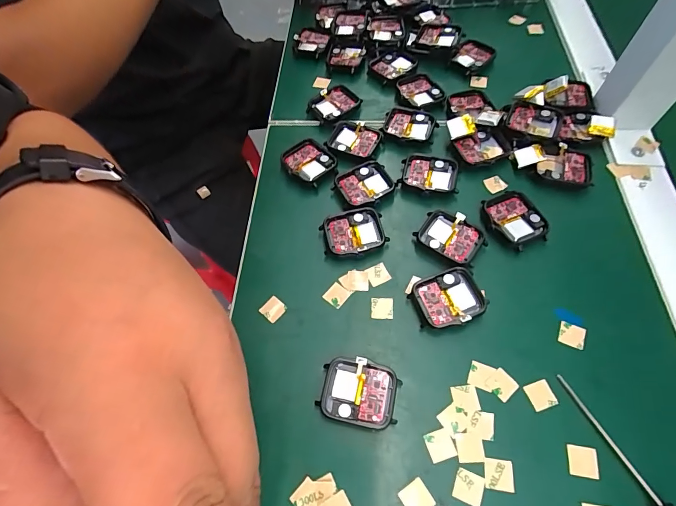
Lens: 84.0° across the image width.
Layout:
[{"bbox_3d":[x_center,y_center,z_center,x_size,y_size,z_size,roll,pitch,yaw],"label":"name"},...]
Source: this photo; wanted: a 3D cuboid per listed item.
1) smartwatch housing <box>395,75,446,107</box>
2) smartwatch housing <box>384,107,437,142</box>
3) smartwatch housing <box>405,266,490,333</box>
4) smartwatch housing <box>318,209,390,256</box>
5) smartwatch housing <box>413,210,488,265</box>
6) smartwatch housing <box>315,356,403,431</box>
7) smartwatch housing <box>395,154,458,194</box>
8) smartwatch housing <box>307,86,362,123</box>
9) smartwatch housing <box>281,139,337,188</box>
[{"bbox_3d":[0.078,-0.155,0.358,0.033,0.005,0.040,-28,63,-11],"label":"smartwatch housing"},{"bbox_3d":[0.064,-0.117,0.338,0.043,0.004,0.036,16,64,12],"label":"smartwatch housing"},{"bbox_3d":[0.076,0.032,0.258,0.048,0.012,0.038,-19,62,-6],"label":"smartwatch housing"},{"bbox_3d":[0.012,-0.014,0.288,0.046,0.011,0.038,-11,61,-2],"label":"smartwatch housing"},{"bbox_3d":[0.084,-0.012,0.281,0.046,0.010,0.036,30,67,18],"label":"smartwatch housing"},{"bbox_3d":[0.013,0.087,0.233,0.046,0.011,0.037,10,63,9],"label":"smartwatch housing"},{"bbox_3d":[0.075,-0.065,0.311,0.047,0.006,0.037,9,63,9],"label":"smartwatch housing"},{"bbox_3d":[-0.005,-0.141,0.356,0.037,0.010,0.042,38,70,21],"label":"smartwatch housing"},{"bbox_3d":[-0.025,-0.079,0.325,0.044,0.008,0.038,40,71,22],"label":"smartwatch housing"}]

